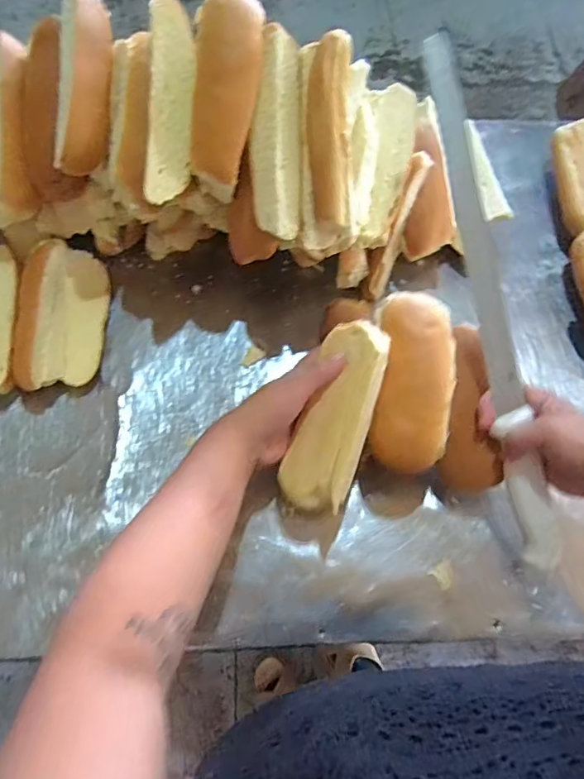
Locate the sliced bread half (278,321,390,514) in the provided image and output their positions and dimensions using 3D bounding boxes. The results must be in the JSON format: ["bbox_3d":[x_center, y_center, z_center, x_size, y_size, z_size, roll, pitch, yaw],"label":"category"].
[{"bbox_3d":[0.040,0.022,0.436,0.061,0.028,0.157,19,96,36],"label":"sliced bread half"}]

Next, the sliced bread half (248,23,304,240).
[{"bbox_3d":[-0.013,-0.208,0.432,0.043,0.024,0.155,1,102,0],"label":"sliced bread half"}]

